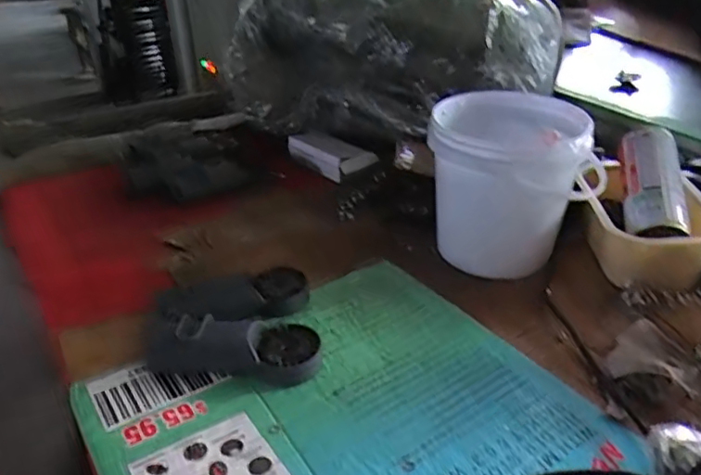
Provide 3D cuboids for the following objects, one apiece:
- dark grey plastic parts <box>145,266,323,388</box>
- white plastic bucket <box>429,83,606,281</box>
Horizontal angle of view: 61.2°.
[{"bbox_3d":[-0.121,0.085,0.610,0.167,0.037,0.169,-5,32,-9],"label":"dark grey plastic parts"},{"bbox_3d":[0.183,-0.067,0.724,0.155,0.181,0.169,0,31,0],"label":"white plastic bucket"}]

